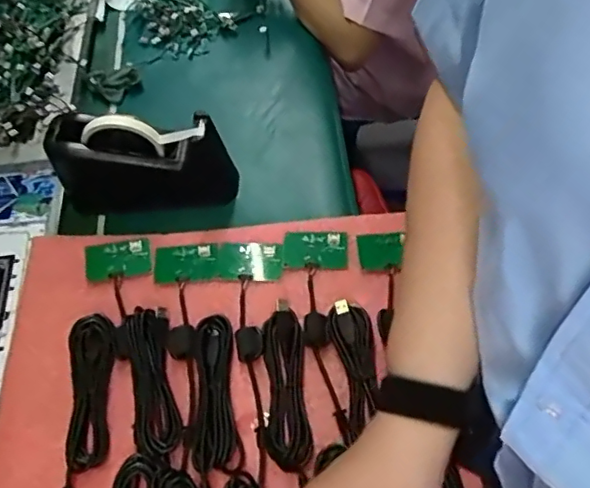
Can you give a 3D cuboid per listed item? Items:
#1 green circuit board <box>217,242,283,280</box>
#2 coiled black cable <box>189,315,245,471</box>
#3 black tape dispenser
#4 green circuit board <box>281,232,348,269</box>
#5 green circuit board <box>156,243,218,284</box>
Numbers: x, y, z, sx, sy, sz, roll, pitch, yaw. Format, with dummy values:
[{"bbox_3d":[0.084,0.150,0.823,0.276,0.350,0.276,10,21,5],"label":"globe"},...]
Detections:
[{"bbox_3d":[-0.048,0.016,0.612,0.069,0.010,0.042,5,59,9],"label":"green circuit board"},{"bbox_3d":[-0.078,0.136,0.534,0.045,0.016,0.145,-10,58,-1],"label":"coiled black cable"},{"bbox_3d":[-0.174,-0.097,0.657,0.205,0.094,0.069,2,59,3],"label":"black tape dispenser"},{"bbox_3d":[0.022,0.005,0.616,0.069,0.006,0.041,1,59,6],"label":"green circuit board"},{"bbox_3d":[-0.120,0.020,0.622,0.065,0.004,0.042,-3,66,-2],"label":"green circuit board"}]

